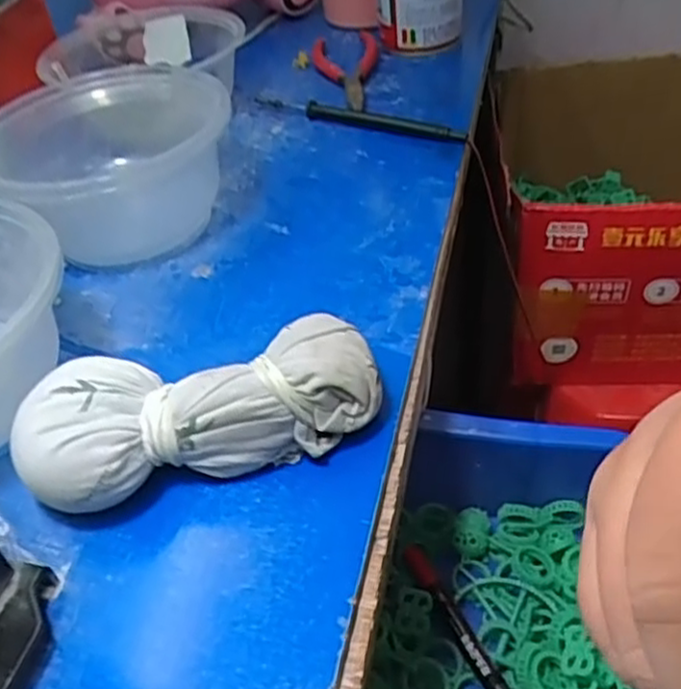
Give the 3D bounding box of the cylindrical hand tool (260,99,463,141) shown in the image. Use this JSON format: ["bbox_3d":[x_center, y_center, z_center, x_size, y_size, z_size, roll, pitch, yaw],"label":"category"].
[{"bbox_3d":[0.010,-0.150,0.490,0.156,0.012,0.012,17,47,24],"label":"cylindrical hand tool"}]

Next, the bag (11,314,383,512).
[{"bbox_3d":[-0.051,0.027,0.282,0.132,0.043,0.048,-14,43,-7],"label":"bag"}]

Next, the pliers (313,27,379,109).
[{"bbox_3d":[0.006,-0.203,0.546,0.050,0.016,0.130,-7,42,1],"label":"pliers"}]

